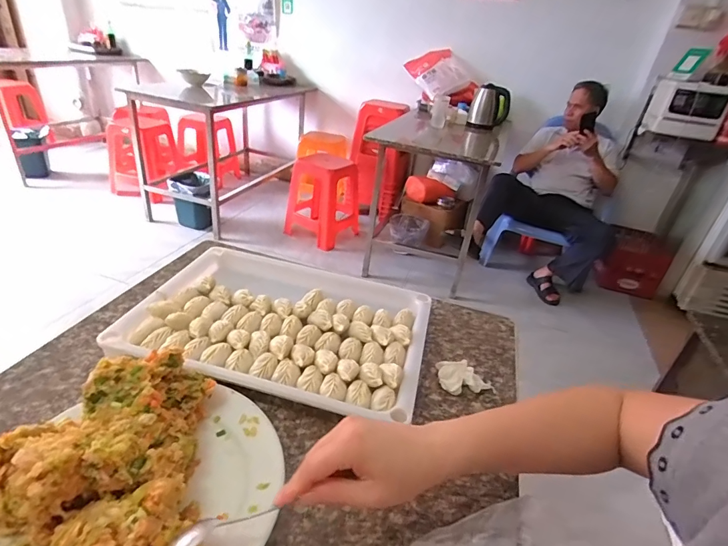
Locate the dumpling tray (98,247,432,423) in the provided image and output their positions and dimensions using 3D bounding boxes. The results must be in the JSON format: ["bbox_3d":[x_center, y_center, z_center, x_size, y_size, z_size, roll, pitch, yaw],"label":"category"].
[{"bbox_3d":[-0.107,0.072,0.572,0.377,0.041,0.254,12,31,7],"label":"dumpling tray"}]

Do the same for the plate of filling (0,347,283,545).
[{"bbox_3d":[-0.191,0.174,0.350,0.217,0.082,0.231,6,31,-3],"label":"plate of filling"}]

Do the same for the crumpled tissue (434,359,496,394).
[{"bbox_3d":[0.136,0.136,0.548,0.071,0.026,0.051,0,32,-12],"label":"crumpled tissue"}]

